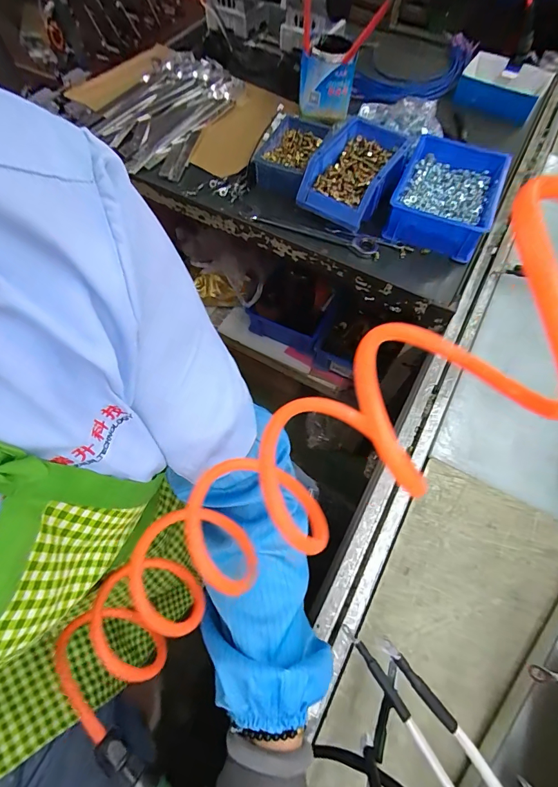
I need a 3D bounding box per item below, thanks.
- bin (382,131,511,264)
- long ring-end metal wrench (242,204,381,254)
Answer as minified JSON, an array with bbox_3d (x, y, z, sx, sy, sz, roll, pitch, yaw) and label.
[{"bbox_3d":[0.266,-0.314,0.583,0.151,0.064,0.201,22,66,10],"label":"bin"},{"bbox_3d":[0.046,-0.269,0.595,0.232,0.008,0.031,20,65,9],"label":"long ring-end metal wrench"}]

